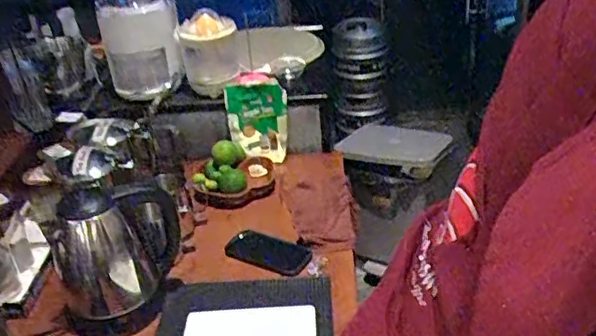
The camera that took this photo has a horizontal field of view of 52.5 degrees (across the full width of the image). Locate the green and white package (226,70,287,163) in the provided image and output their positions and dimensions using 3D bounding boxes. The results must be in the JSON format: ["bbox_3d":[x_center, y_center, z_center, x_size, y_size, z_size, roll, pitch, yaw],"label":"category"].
[{"bbox_3d":[-0.100,-0.130,1.486,0.142,0.227,0.050,-5,-9,0],"label":"green and white package"}]

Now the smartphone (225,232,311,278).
[{"bbox_3d":[-0.060,0.165,1.182,0.173,0.013,0.091,13,35,29],"label":"smartphone"}]

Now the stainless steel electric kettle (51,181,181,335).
[{"bbox_3d":[-0.321,0.153,1.067,0.211,0.275,0.173,-12,31,-12],"label":"stainless steel electric kettle"}]

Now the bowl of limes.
[{"bbox_3d":[-0.151,0.015,1.375,0.189,0.082,0.185,-4,30,2],"label":"bowl of limes"}]

